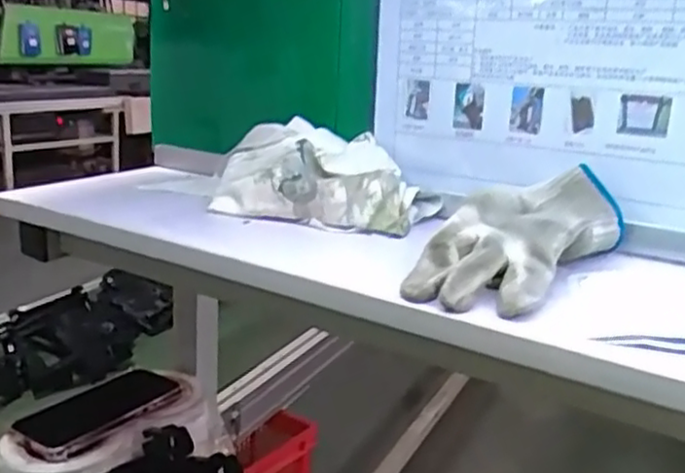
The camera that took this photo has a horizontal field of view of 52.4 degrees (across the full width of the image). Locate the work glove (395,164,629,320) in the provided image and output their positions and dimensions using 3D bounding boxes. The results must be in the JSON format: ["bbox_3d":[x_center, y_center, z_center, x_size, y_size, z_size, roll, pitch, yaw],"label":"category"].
[{"bbox_3d":[0.115,-0.001,0.461,0.085,0.051,0.183,15,19,37],"label":"work glove"}]

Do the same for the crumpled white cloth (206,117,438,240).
[{"bbox_3d":[-0.018,-0.054,0.595,0.186,0.067,0.105,8,16,17],"label":"crumpled white cloth"}]

